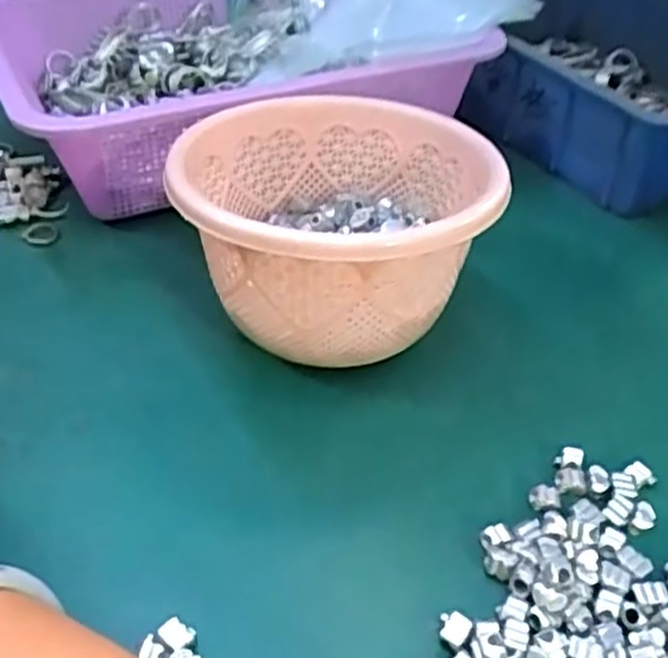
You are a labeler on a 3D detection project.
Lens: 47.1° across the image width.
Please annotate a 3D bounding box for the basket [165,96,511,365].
[{"bbox_3d":[0.001,-0.045,0.369,0.145,0.098,0.140,0,41,0],"label":"basket"}]

